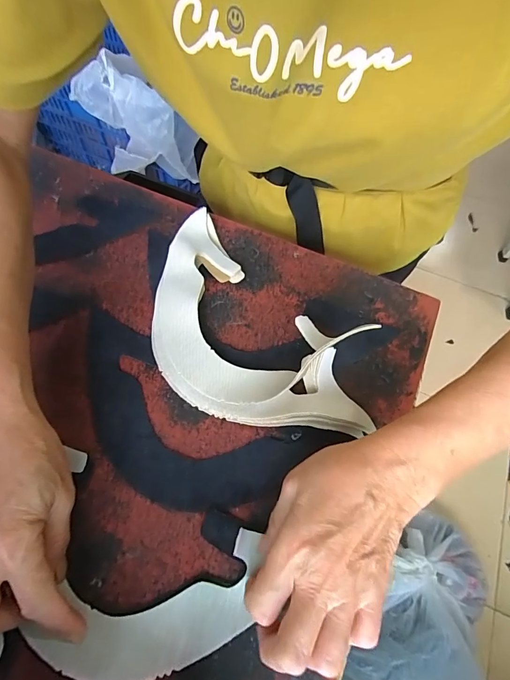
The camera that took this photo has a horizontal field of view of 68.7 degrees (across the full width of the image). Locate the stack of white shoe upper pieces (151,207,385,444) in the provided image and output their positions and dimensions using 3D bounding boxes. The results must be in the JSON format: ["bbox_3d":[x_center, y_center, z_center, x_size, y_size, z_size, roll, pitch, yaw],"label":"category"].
[{"bbox_3d":[0.005,-0.018,0.344,0.203,0.024,0.186,13,63,4],"label":"stack of white shoe upper pieces"}]

